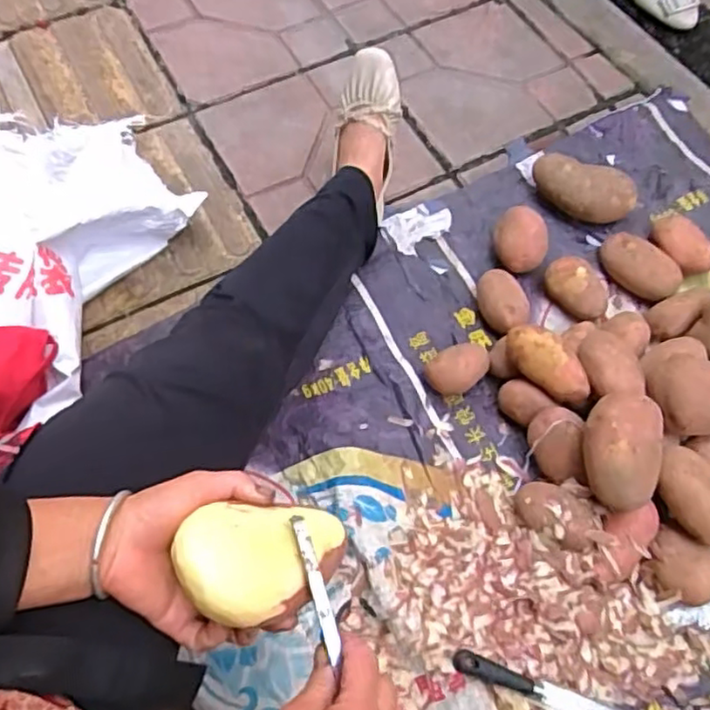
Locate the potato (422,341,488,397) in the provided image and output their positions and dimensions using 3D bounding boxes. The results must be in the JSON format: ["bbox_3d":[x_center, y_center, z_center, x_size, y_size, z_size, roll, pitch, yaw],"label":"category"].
[{"bbox_3d":[0.130,0.019,0.847,0.077,0.053,0.057,-18,66,-7],"label":"potato"}]

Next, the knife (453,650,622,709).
[{"bbox_3d":[0.196,0.351,0.696,0.189,0.015,0.020,18,65,5],"label":"knife"}]

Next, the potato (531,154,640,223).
[{"bbox_3d":[0.328,-0.238,0.961,0.148,0.056,0.078,18,67,9],"label":"potato"}]

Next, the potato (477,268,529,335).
[{"bbox_3d":[0.198,-0.071,0.900,0.059,0.043,0.095,-15,66,-6],"label":"potato"}]

